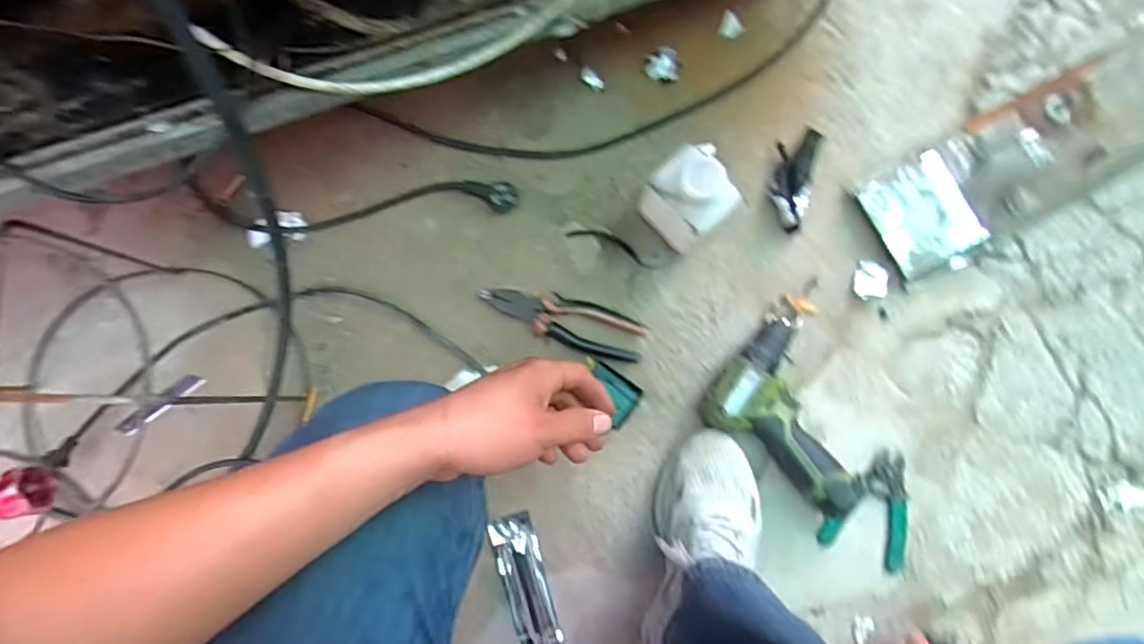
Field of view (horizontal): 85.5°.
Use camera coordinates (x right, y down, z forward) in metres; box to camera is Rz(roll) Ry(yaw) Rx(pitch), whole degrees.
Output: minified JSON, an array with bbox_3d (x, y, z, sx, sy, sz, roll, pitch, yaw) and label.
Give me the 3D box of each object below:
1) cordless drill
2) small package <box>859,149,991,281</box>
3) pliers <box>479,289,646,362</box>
[{"bbox_3d":[0.266,0.083,0.686,0.190,0.049,0.186,38,83,1],"label":"cordless drill"},{"bbox_3d":[0.420,-0.128,0.742,0.115,0.028,0.124,-25,85,-6],"label":"small package"},{"bbox_3d":[-0.012,-0.005,0.706,0.189,0.031,0.053,20,83,-1],"label":"pliers"}]

